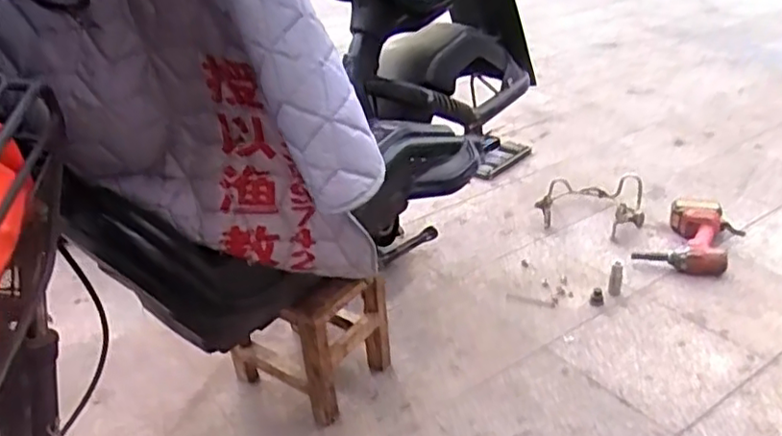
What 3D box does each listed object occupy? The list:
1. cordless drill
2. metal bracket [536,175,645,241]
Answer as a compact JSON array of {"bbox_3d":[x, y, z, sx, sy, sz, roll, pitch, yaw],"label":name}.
[{"bbox_3d":[0.731,0.043,1.552,0.191,0.078,0.269,15,35,31],"label":"cordless drill"},{"bbox_3d":[0.557,-0.047,1.751,0.269,0.075,0.286,9,32,22],"label":"metal bracket"}]

